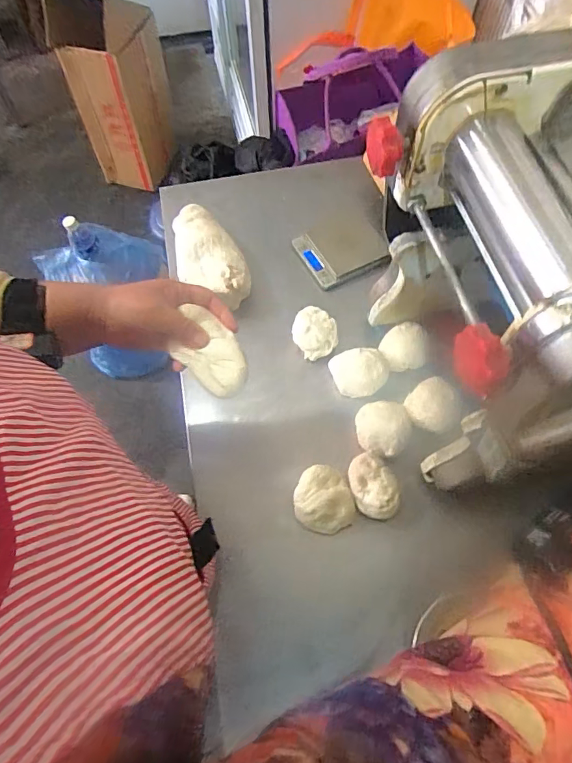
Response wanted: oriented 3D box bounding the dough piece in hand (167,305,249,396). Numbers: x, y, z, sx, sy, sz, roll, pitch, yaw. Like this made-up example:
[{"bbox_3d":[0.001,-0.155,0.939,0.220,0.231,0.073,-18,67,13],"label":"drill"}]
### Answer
[{"bbox_3d":[-0.073,-0.027,0.450,0.087,0.030,0.049,42,72,18],"label":"dough piece in hand"}]

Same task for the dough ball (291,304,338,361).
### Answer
[{"bbox_3d":[0.039,-0.067,0.647,0.058,0.047,0.066,-6,64,-2],"label":"dough ball"}]

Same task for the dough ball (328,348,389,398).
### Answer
[{"bbox_3d":[0.101,-0.011,0.623,0.076,0.050,0.061,-10,65,-4],"label":"dough ball"}]

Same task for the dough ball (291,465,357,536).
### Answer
[{"bbox_3d":[0.045,0.139,0.549,0.069,0.036,0.072,0,64,1],"label":"dough ball"}]

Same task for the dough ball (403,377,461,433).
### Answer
[{"bbox_3d":[0.187,0.028,0.590,0.062,0.035,0.063,27,68,13],"label":"dough ball"}]

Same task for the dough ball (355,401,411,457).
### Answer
[{"bbox_3d":[0.120,0.058,0.584,0.065,0.038,0.069,0,64,1],"label":"dough ball"}]

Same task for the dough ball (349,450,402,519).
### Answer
[{"bbox_3d":[0.103,0.123,0.551,0.053,0.043,0.075,-12,65,-5],"label":"dough ball"}]

